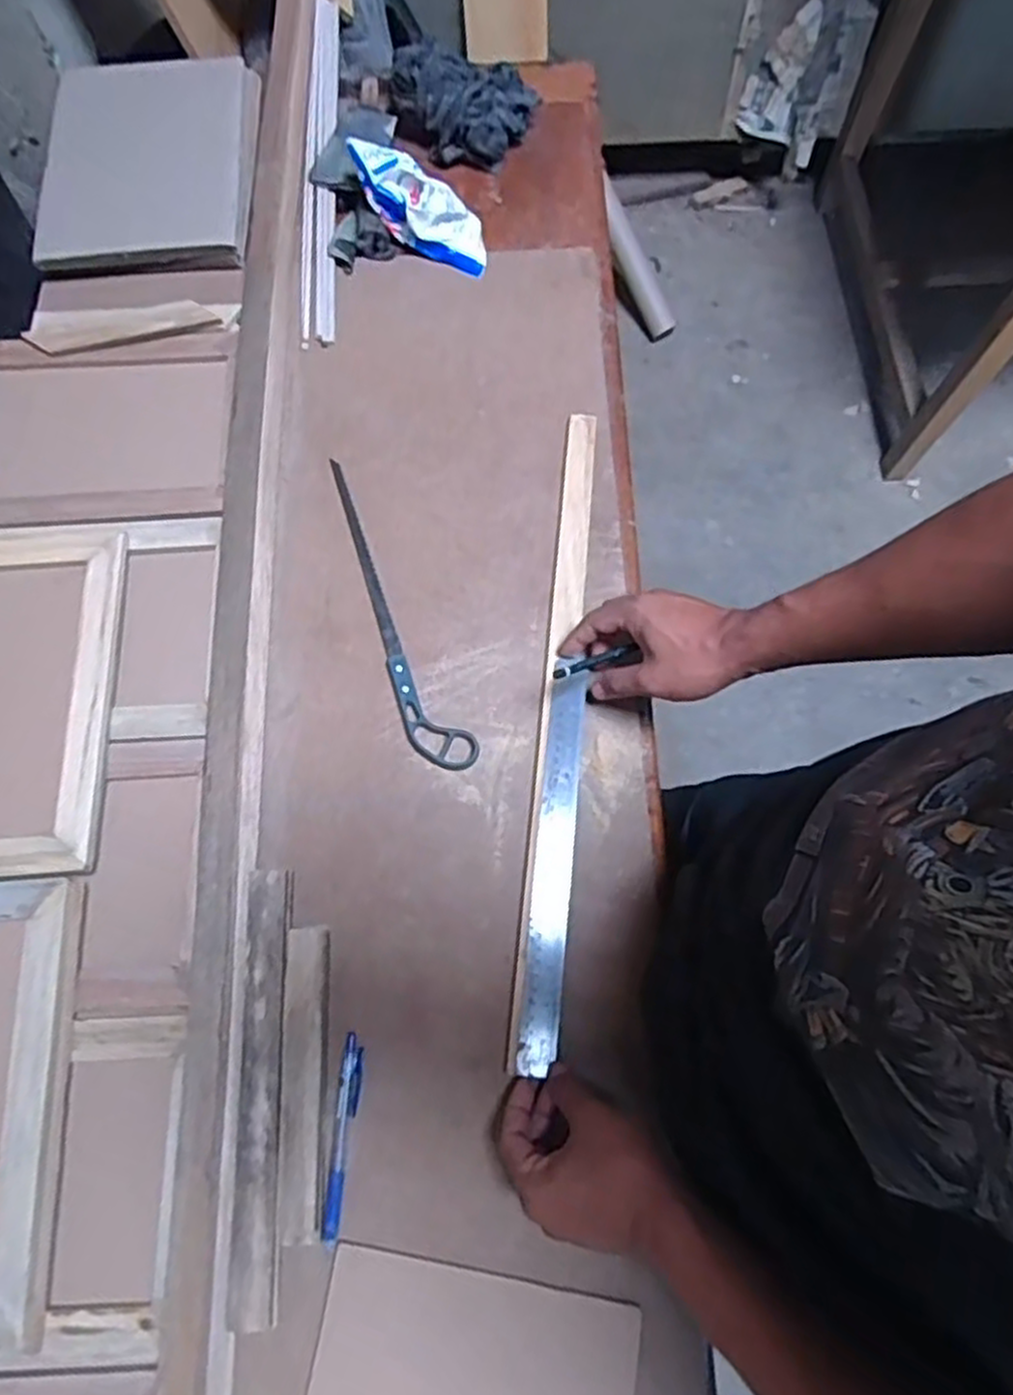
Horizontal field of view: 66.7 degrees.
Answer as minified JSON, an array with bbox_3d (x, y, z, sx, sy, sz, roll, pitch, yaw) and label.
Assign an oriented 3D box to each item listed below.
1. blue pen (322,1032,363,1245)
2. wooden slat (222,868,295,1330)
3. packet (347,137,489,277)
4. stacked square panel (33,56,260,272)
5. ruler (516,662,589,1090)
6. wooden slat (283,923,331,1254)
[{"bbox_3d":[-0.116,0.312,0.553,0.015,0.011,0.136,4,71,0],"label":"blue pen"},{"bbox_3d":[-0.177,0.274,0.554,0.035,0.014,0.292,-3,71,-2],"label":"wooden slat"},{"bbox_3d":[-0.089,-0.514,0.807,0.175,0.048,0.062,37,73,-12],"label":"packet"},{"bbox_3d":[-0.390,-0.583,0.833,0.227,0.023,0.298,-5,71,-3],"label":"stacked square panel"},{"bbox_3d":[0.038,0.125,0.612,0.030,0.009,0.304,6,71,1],"label":"ruler"},{"bbox_3d":[-0.144,0.273,0.555,0.029,0.014,0.206,-3,71,-2],"label":"wooden slat"}]

